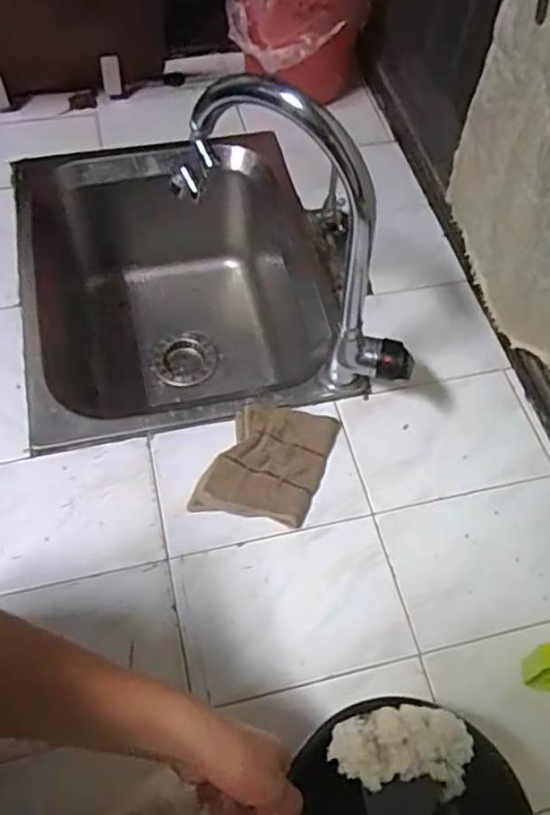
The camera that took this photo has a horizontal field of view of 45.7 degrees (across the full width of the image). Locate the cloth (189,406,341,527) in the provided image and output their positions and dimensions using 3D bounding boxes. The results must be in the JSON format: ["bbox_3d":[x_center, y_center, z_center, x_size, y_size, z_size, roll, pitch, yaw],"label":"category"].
[{"bbox_3d":[-0.006,0.061,0.723,0.116,0.025,0.151,20,59,8],"label":"cloth"}]

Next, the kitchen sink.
[{"bbox_3d":[-0.146,-0.123,0.955,0.392,0.261,0.464,-8,59,-8],"label":"kitchen sink"}]

